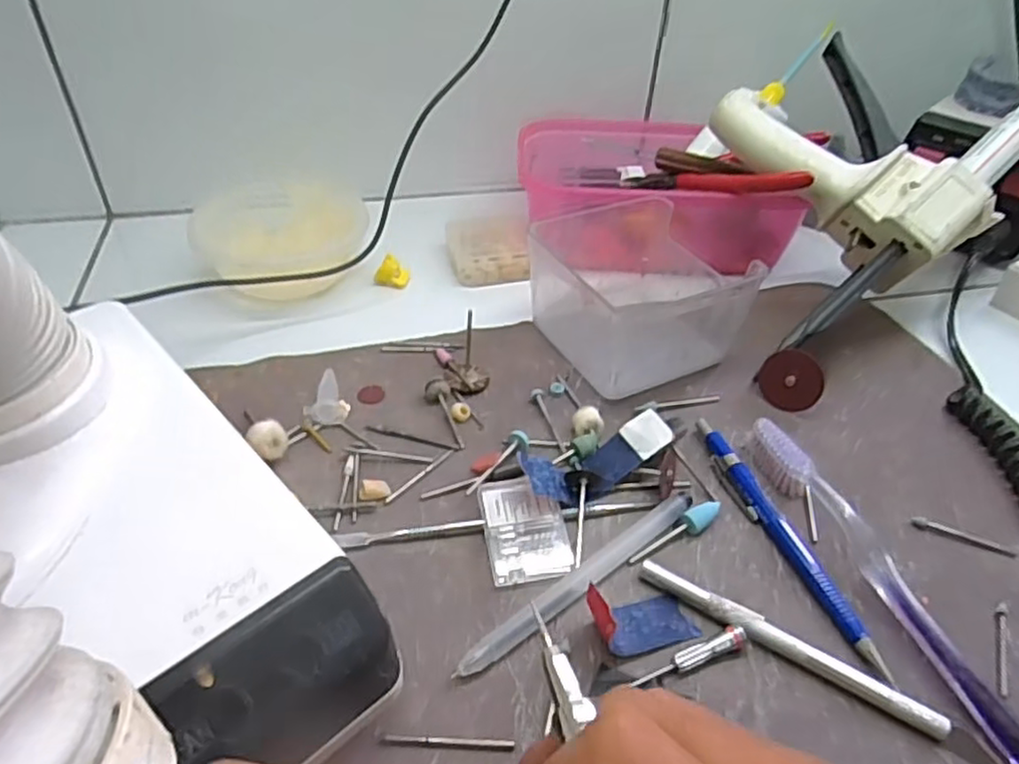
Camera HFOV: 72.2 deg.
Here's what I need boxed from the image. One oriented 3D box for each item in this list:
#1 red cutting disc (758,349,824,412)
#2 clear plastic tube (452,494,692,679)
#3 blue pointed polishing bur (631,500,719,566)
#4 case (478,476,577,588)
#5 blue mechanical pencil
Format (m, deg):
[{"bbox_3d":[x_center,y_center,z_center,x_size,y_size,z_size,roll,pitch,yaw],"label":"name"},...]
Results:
[{"bbox_3d":[0.146,-0.001,0.362,0.031,0.031,0.004,-10,-8,36],"label":"red cutting disc"},{"bbox_3d":[0.029,0.078,0.282,0.124,0.008,0.012,-27,49,-30],"label":"clear plastic tube"},{"bbox_3d":[0.072,0.065,0.299,0.048,0.010,0.009,-25,48,-28],"label":"blue pointed polishing bur"},{"bbox_3d":[0.007,0.062,0.297,0.034,0.010,0.047,-6,42,-9],"label":"case"},{"bbox_3d":[0.115,0.064,0.301,0.009,0.010,0.134,-11,43,-15],"label":"blue mechanical pencil"}]

